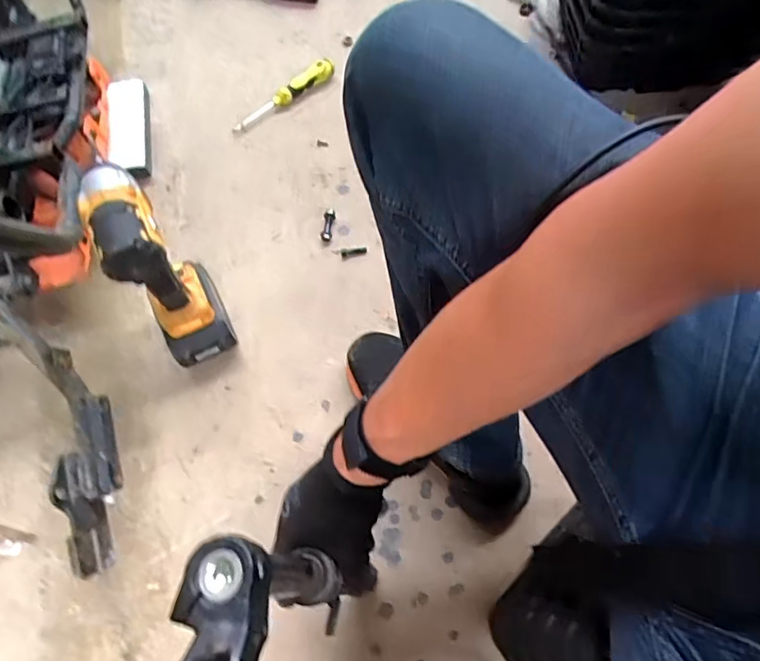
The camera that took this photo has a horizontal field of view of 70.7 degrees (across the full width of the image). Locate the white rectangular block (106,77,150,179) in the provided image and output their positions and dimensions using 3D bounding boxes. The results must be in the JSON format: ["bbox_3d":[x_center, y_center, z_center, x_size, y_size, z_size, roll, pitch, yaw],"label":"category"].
[{"bbox_3d":[-0.404,-0.328,0.870,0.059,0.033,0.196,-11,66,-3],"label":"white rectangular block"}]

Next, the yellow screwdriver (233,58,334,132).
[{"bbox_3d":[-0.162,-0.392,0.892,0.196,0.034,0.028,-34,69,-13],"label":"yellow screwdriver"}]

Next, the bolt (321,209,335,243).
[{"bbox_3d":[-0.076,-0.157,0.795,0.016,0.011,0.057,6,66,4],"label":"bolt"}]

